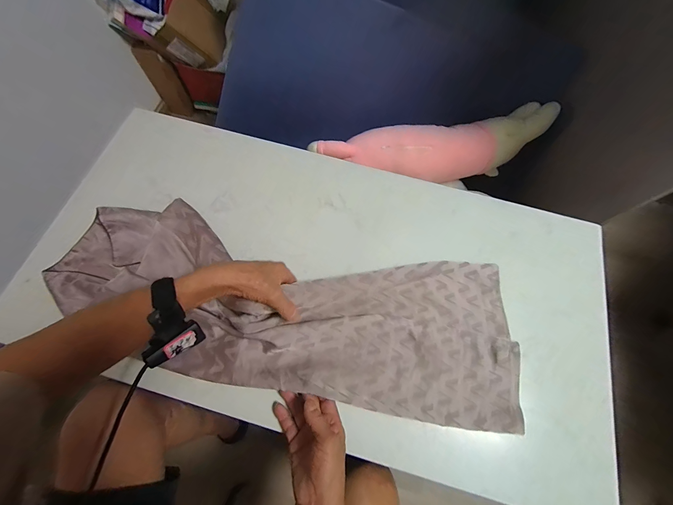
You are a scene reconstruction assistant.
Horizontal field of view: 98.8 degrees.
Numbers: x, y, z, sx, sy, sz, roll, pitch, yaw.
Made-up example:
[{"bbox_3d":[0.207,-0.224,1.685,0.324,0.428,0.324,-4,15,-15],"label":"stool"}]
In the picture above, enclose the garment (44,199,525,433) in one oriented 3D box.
[{"bbox_3d":[-0.080,0.079,0.463,0.729,0.058,0.255,14,68,2],"label":"garment"}]

